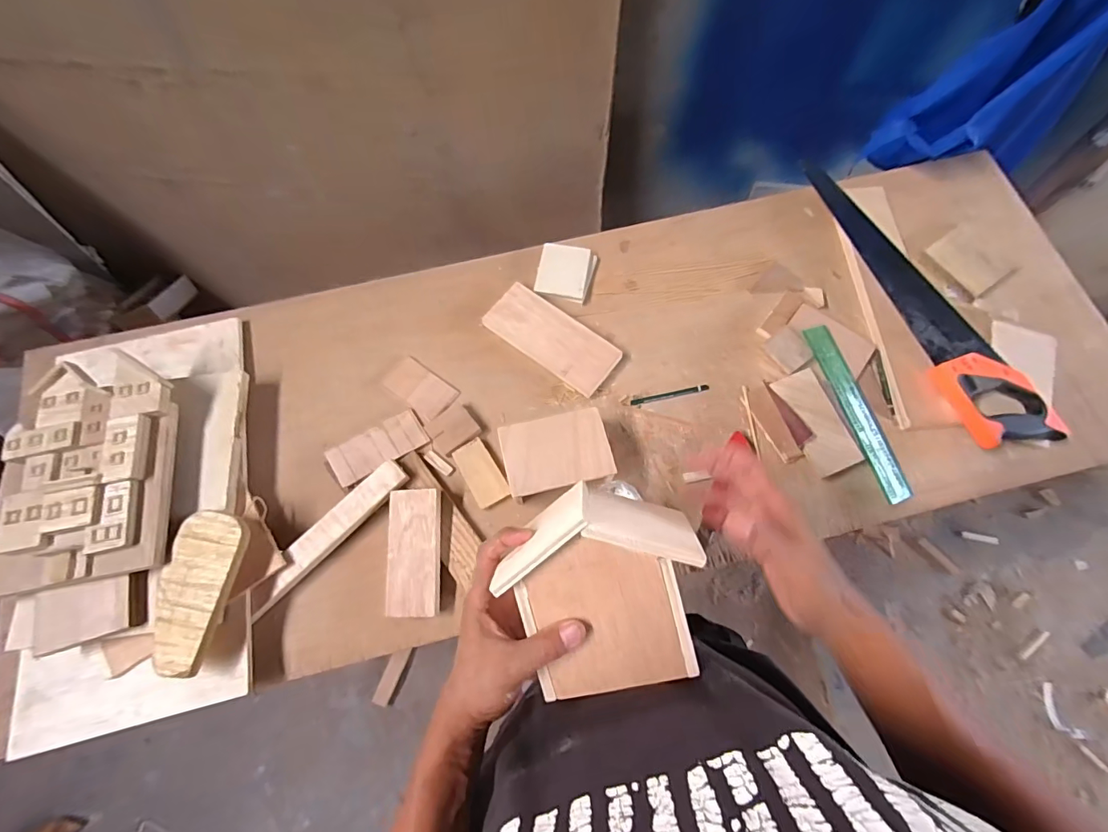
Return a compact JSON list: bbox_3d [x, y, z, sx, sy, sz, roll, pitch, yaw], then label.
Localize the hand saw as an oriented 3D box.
[{"bbox_3d":[0.539,-0.183,0.696,0.131,0.036,0.502,-17,70,-5],"label":"hand saw"}]

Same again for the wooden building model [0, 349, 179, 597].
[{"bbox_3d":[-0.567,0.053,0.569,0.188,0.035,0.289,-9,70,-2],"label":"wooden building model"}]

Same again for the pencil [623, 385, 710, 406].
[{"bbox_3d":[0.162,-0.029,0.672,0.122,0.004,0.009,-12,70,-4],"label":"pencil"}]

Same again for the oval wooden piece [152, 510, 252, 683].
[{"bbox_3d":[-0.414,0.196,0.540,0.077,0.022,0.169,9,70,5],"label":"oval wooden piece"}]

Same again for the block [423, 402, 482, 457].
[{"bbox_3d":[-0.139,0.017,0.646,0.061,0.008,0.057,-36,73,-12],"label":"block"}]

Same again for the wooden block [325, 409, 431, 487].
[{"bbox_3d":[-0.237,0.041,0.636,0.124,0.016,0.057,-32,72,-10],"label":"wooden block"}]

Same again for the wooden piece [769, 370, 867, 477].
[{"bbox_3d":[0.354,0.006,0.630,0.062,0.007,0.137,-23,81,-2],"label":"wooden piece"}]

